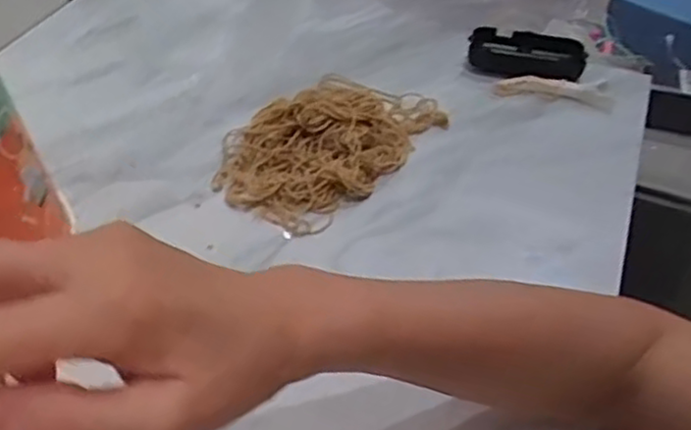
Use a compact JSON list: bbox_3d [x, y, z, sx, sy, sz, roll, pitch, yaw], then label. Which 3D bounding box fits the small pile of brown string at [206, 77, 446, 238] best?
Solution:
[{"bbox_3d":[-0.016,-0.072,0.605,0.130,0.042,0.203,33,51,26],"label":"small pile of brown string"}]

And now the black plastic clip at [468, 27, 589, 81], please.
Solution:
[{"bbox_3d":[0.176,-0.154,0.711,0.108,0.018,0.057,8,62,15],"label":"black plastic clip"}]

